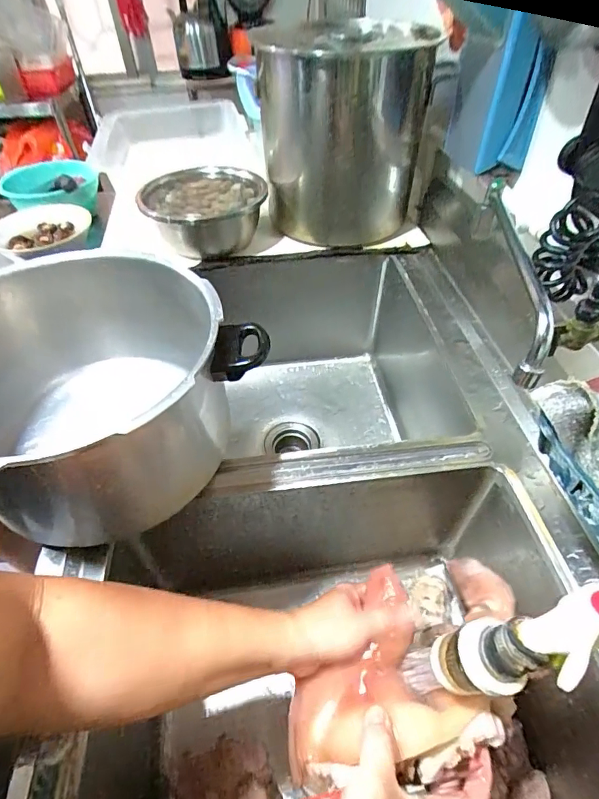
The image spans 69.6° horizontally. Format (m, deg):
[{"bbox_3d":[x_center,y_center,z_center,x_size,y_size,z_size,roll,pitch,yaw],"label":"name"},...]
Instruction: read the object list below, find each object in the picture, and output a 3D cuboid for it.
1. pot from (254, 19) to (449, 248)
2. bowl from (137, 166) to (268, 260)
[{"bbox_3d":[0.075,-0.501,0.833,0.269,0.320,0.277,-1,47,1],"label":"pot"},{"bbox_3d":[-0.176,-0.358,0.842,0.228,0.102,0.234,-9,48,-5],"label":"bowl"}]

